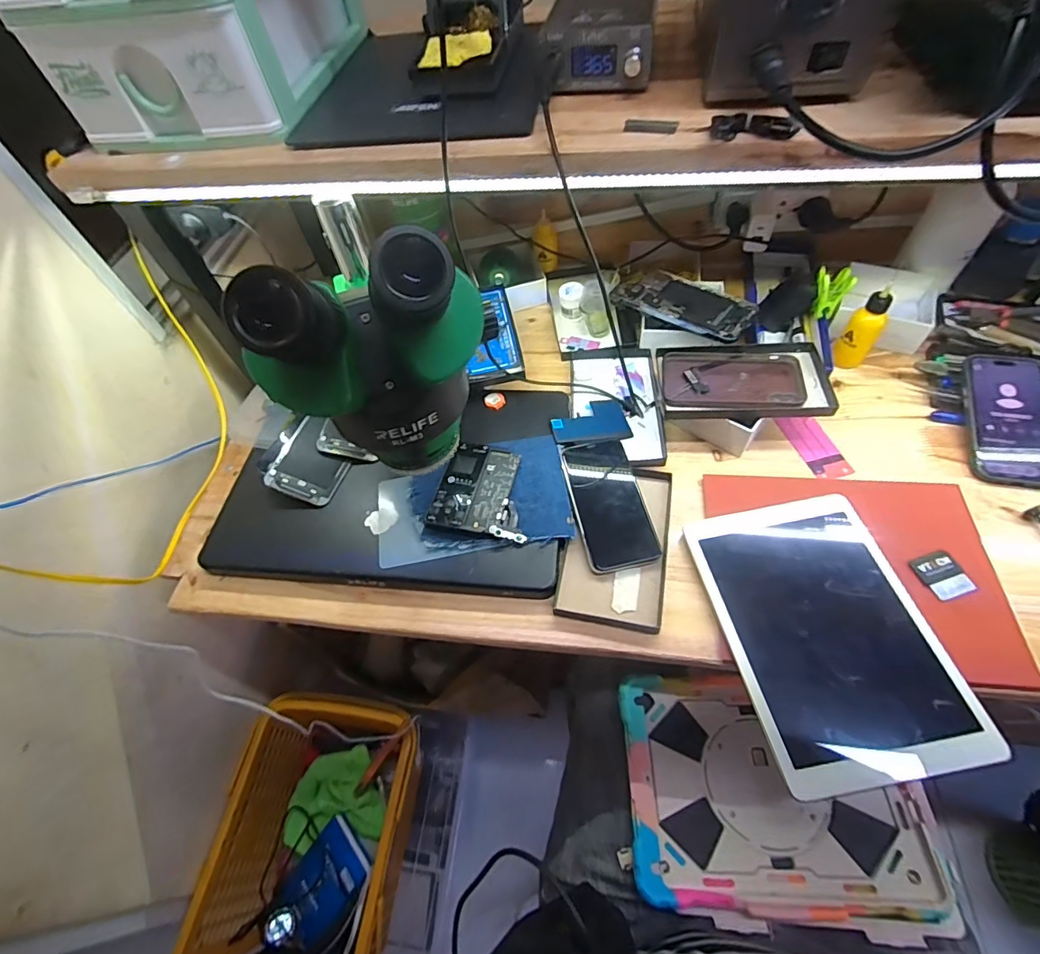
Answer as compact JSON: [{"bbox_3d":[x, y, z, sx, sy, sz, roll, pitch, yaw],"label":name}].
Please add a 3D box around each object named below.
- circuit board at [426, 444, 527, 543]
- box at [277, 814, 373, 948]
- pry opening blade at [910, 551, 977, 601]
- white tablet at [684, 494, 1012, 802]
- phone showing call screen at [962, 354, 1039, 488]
[{"bbox_3d":[-0.037,0.013,0.527,0.096,0.014,0.105,10,58,8],"label":"circuit board"},{"bbox_3d":[-0.300,0.624,0.754,0.112,0.022,0.157,35,89,30],"label":"box"},{"bbox_3d":[0.388,0.090,0.452,0.040,0.004,0.043,-19,48,1],"label":"pry opening blade"},{"bbox_3d":[0.269,0.130,0.438,0.171,0.014,0.243,-12,55,1],"label":"white tablet"},{"bbox_3d":[0.525,-0.066,0.529,0.073,0.019,0.159,3,73,22],"label":"phone showing call screen"}]

